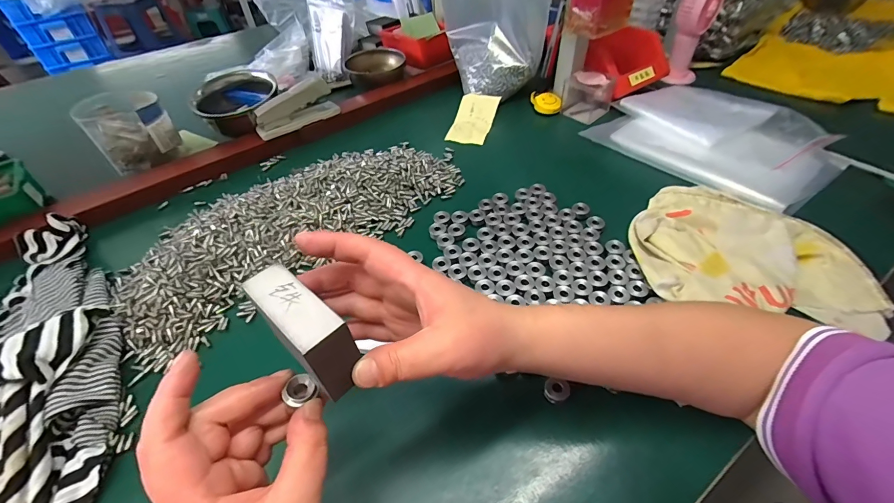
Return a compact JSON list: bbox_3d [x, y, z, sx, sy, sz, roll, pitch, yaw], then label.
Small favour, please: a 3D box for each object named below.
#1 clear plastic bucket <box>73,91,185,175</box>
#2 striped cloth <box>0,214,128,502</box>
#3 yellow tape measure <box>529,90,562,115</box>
[{"bbox_3d":[-0.447,-0.172,0.554,0.097,0.084,0.090,-34,54,-26],"label":"clear plastic bucket"},{"bbox_3d":[-0.366,0.107,0.320,0.162,0.051,0.404,-32,53,-24],"label":"striped cloth"},{"bbox_3d":[0.159,-0.241,0.633,0.055,0.019,0.039,22,79,17],"label":"yellow tape measure"}]

